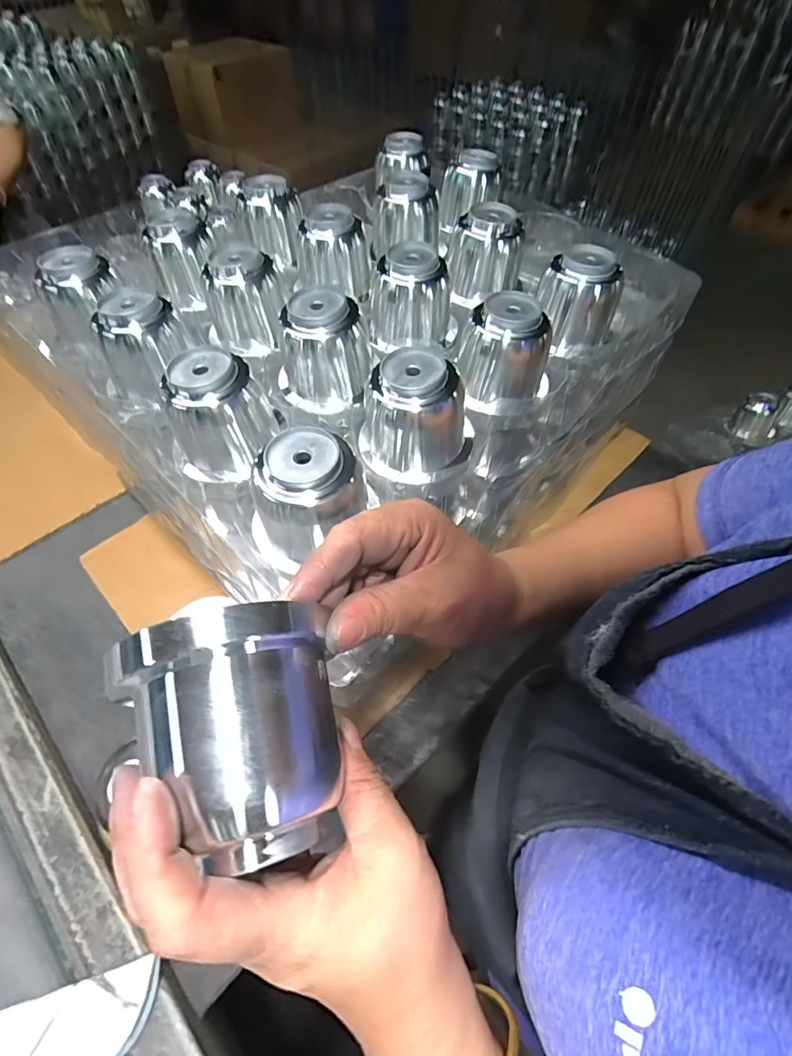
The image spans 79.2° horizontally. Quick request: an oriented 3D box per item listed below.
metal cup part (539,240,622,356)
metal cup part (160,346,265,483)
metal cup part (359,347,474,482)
[{"bbox_3d":[0.167,-0.208,0.443,0.072,0.075,0.066,17,56,12],"label":"metal cup part"},{"bbox_3d":[-0.132,-0.082,0.354,0.057,0.074,0.056,-2,55,-2],"label":"metal cup part"},{"bbox_3d":[0.015,-0.080,0.351,0.066,0.073,0.066,27,59,18],"label":"metal cup part"}]

